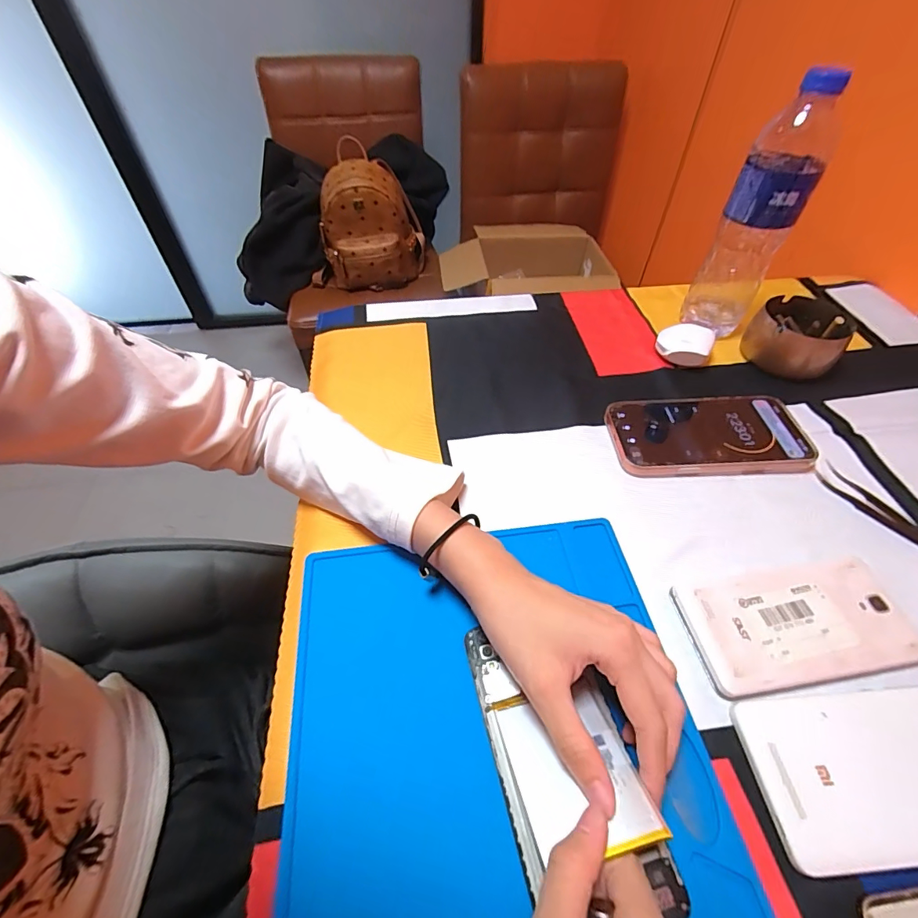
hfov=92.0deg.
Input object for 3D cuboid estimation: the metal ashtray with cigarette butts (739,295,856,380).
[{"bbox_3d":[0.356,-0.132,0.466,0.083,0.050,0.092,35,58,26],"label":"metal ashtray with cigarette butts"}]

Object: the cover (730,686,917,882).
[{"bbox_3d":[0.236,0.169,0.240,0.150,0.009,0.077,-3,50,-3],"label":"cover"}]

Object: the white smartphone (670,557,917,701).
[{"bbox_3d":[0.221,0.107,0.287,0.141,0.009,0.068,-6,50,-5],"label":"white smartphone"}]

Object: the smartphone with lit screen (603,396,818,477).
[{"bbox_3d":[0.218,-0.021,0.395,0.166,0.015,0.081,-2,50,-2],"label":"smartphone with lit screen"}]

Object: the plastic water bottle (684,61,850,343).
[{"bbox_3d":[0.293,-0.232,0.439,0.064,0.221,0.070,26,55,20],"label":"plastic water bottle"}]

